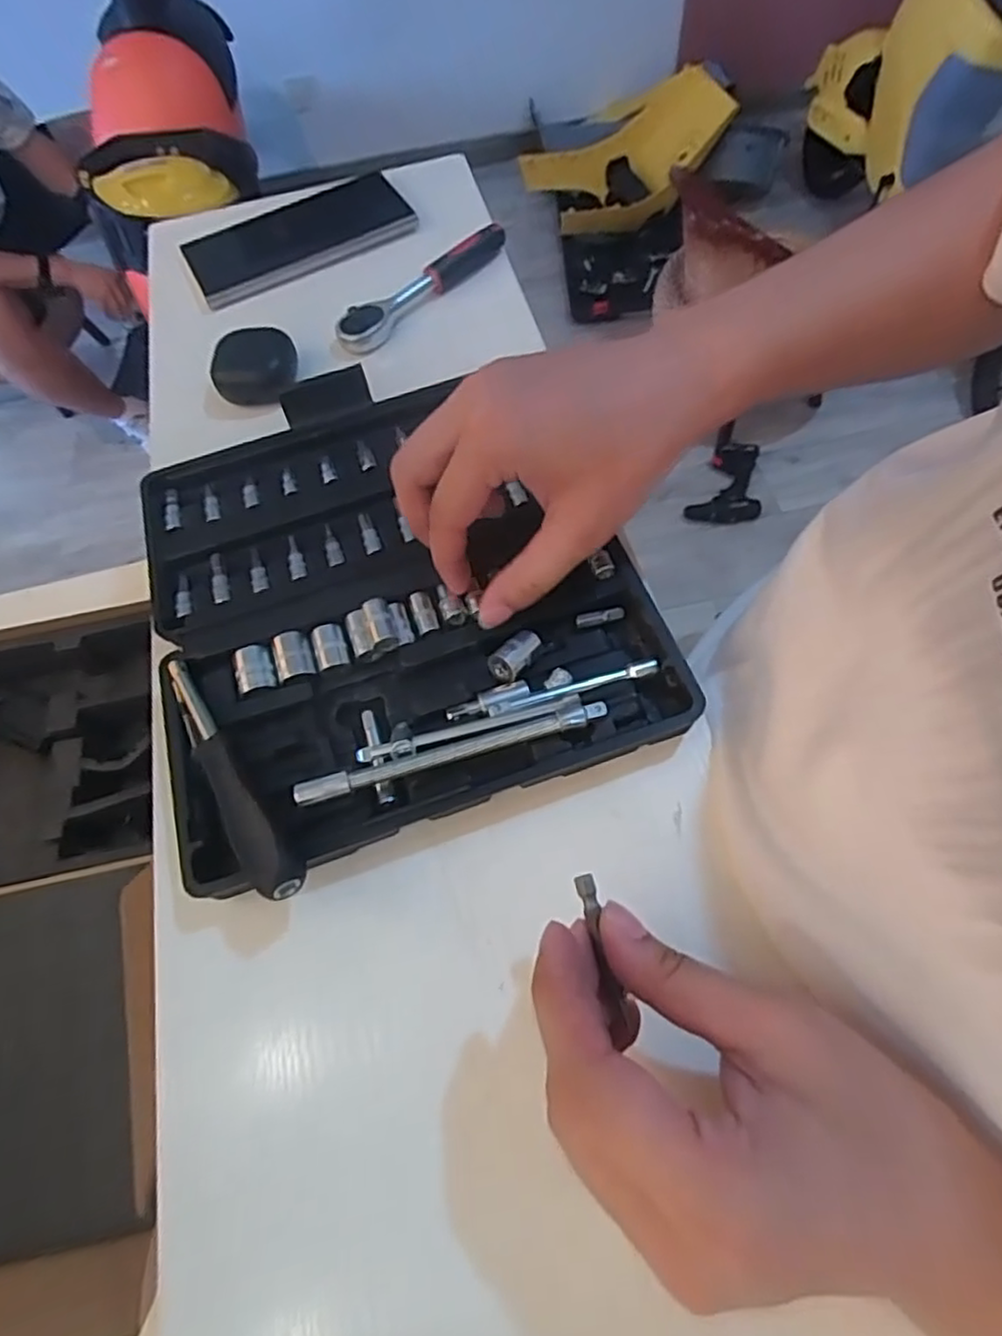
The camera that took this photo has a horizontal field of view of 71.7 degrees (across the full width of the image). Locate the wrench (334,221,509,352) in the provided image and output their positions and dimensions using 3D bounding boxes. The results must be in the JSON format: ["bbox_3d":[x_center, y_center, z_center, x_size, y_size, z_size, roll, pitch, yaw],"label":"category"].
[{"bbox_3d":[-0.050,-0.252,0.458,0.020,0.017,0.140,39,71,21],"label":"wrench"}]

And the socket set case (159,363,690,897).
[{"bbox_3d":[-0.064,-0.044,0.336,0.220,0.035,0.253,-23,63,-8],"label":"socket set case"}]

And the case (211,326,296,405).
[{"bbox_3d":[-0.152,-0.186,0.426,0.046,0.022,0.040,-1,62,4],"label":"case"}]

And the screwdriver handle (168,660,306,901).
[{"bbox_3d":[-0.117,0.043,0.286,0.019,0.022,0.124,-35,65,-14],"label":"screwdriver handle"}]

